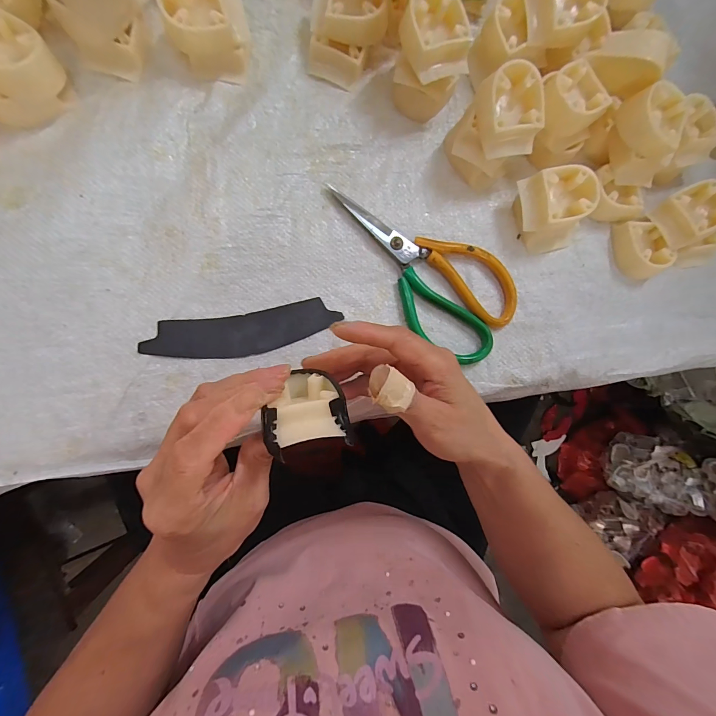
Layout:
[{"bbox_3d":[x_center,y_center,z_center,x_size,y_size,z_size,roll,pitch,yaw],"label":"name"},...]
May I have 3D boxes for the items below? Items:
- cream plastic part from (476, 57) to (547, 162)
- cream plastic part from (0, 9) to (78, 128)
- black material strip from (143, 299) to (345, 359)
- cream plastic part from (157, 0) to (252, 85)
[{"bbox_3d":[0.120,-0.199,0.278,0.047,0.034,0.060,-15,115,-7],"label":"cream plastic part"},{"bbox_3d":[-0.251,-0.208,0.244,0.048,0.032,0.060,44,82,-3],"label":"cream plastic part"},{"bbox_3d":[-0.092,-0.021,0.278,0.151,0.004,0.036,-11,88,-9],"label":"black material strip"},{"bbox_3d":[-0.121,-0.266,0.272,0.064,0.038,0.056,-3,87,-8],"label":"cream plastic part"}]

